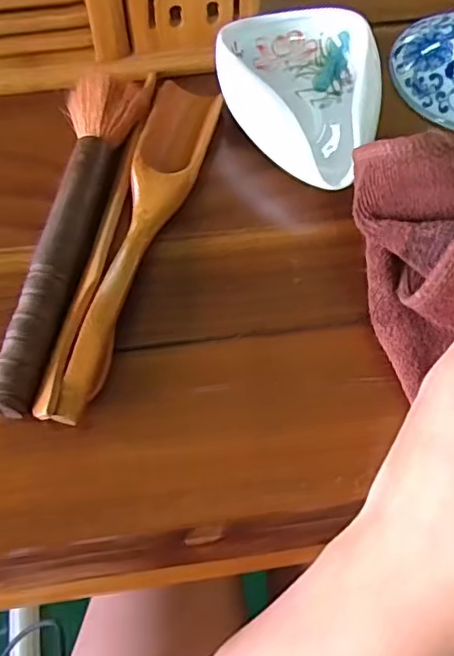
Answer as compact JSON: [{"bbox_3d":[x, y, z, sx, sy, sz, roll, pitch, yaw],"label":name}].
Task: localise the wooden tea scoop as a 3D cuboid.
[{"bbox_3d":[-0.036,-0.040,0.244,0.034,0.013,0.168,11,65,3],"label":"wooden tea scoop"}]

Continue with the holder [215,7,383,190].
[{"bbox_3d":[0.032,-0.106,0.266,0.068,0.031,0.099,-2,65,-3],"label":"holder"}]

